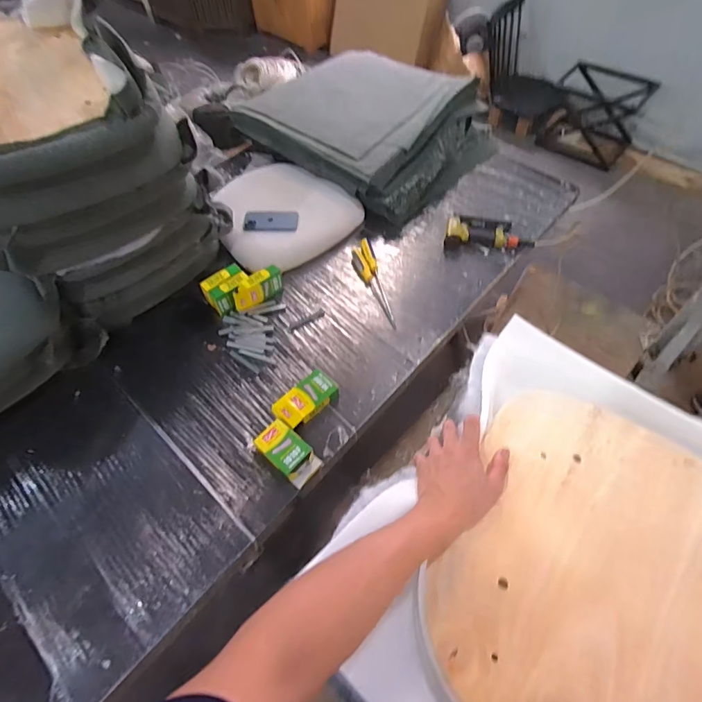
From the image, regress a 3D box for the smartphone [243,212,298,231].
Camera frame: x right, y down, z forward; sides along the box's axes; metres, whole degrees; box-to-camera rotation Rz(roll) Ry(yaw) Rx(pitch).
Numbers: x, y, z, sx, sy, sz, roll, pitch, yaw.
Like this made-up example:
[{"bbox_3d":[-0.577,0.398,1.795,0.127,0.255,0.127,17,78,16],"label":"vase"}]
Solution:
[{"bbox_3d":[-0.235,-0.384,1.280,0.156,0.008,0.058,0,90,-1],"label":"smartphone"}]

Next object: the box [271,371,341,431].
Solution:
[{"bbox_3d":[-0.104,0.114,1.000,0.087,0.042,0.149,38,65,24],"label":"box"}]

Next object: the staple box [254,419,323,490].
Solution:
[{"bbox_3d":[-0.136,0.220,0.931,0.143,0.039,0.079,36,64,23],"label":"staple box"}]

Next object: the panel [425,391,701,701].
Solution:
[{"bbox_3d":[0.319,0.271,0.504,0.408,0.024,0.421,35,64,22],"label":"panel"}]

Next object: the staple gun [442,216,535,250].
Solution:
[{"bbox_3d":[0.410,-0.358,1.295,0.252,0.043,0.139,6,56,6],"label":"staple gun"}]

